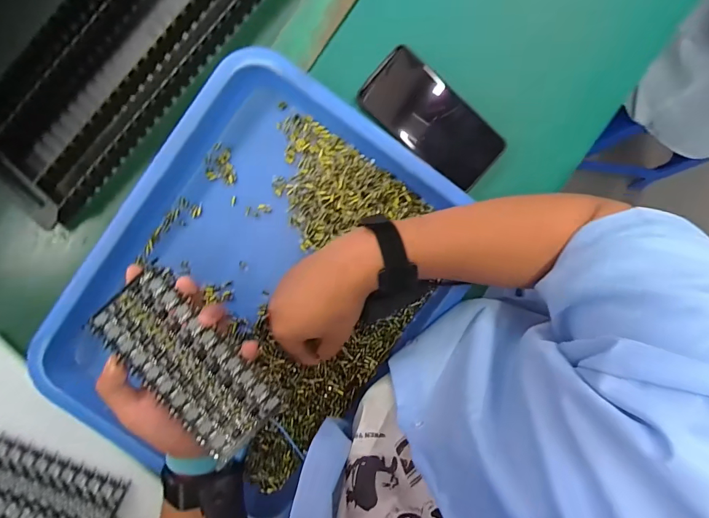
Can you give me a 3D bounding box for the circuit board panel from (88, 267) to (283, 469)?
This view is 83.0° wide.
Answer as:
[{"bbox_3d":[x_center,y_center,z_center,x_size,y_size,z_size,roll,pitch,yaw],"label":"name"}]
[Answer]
[{"bbox_3d":[-0.138,0.086,0.336,0.158,0.004,0.072,45,81,2],"label":"circuit board panel"}]

